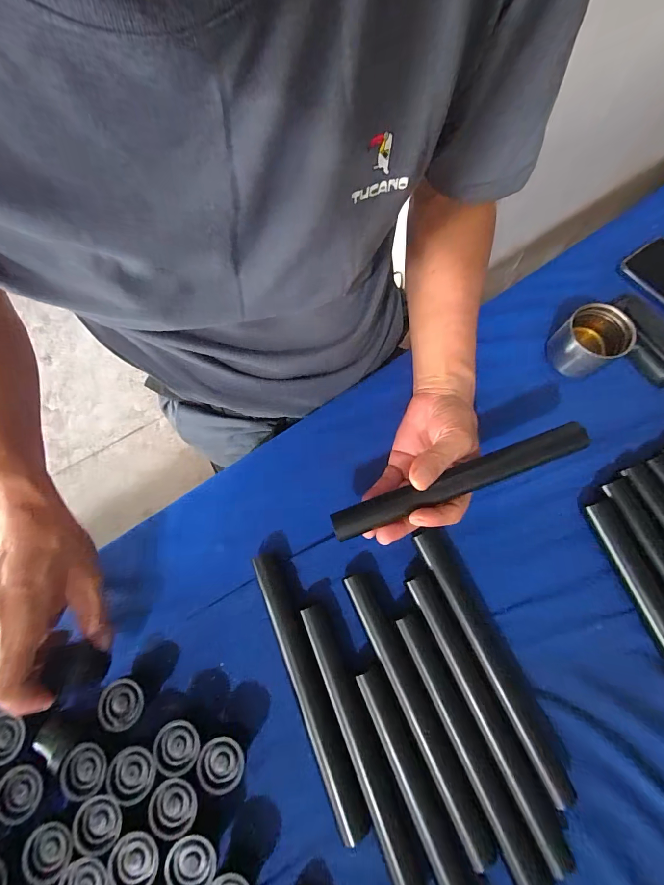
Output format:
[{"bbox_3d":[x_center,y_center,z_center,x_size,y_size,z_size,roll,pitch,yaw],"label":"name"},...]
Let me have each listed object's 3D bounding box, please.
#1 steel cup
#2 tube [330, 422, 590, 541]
[{"bbox_3d":[0.268,-0.105,0.365,0.055,0.052,0.062,-35,73,-9],"label":"steel cup"},{"bbox_3d":[0.104,0.033,0.295,0.217,0.019,0.024,-22,71,1],"label":"tube"}]

